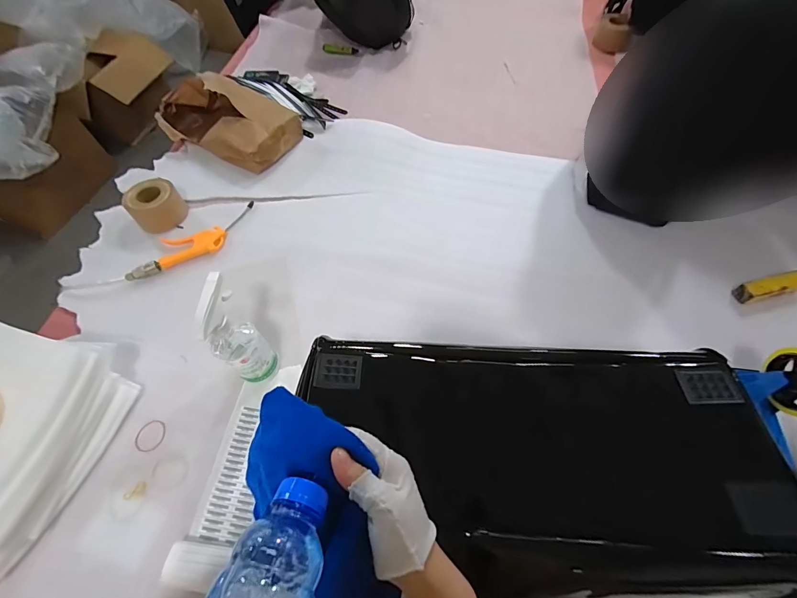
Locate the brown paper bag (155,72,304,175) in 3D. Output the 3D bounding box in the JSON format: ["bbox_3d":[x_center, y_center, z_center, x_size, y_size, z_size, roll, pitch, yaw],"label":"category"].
[{"bbox_3d":[-0.432,-0.451,0.929,0.340,0.108,0.185,24,63,15],"label":"brown paper bag"}]

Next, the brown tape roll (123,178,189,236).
[{"bbox_3d":[-0.527,-0.201,0.820,0.103,0.072,0.101,-1,60,1],"label":"brown tape roll"}]

